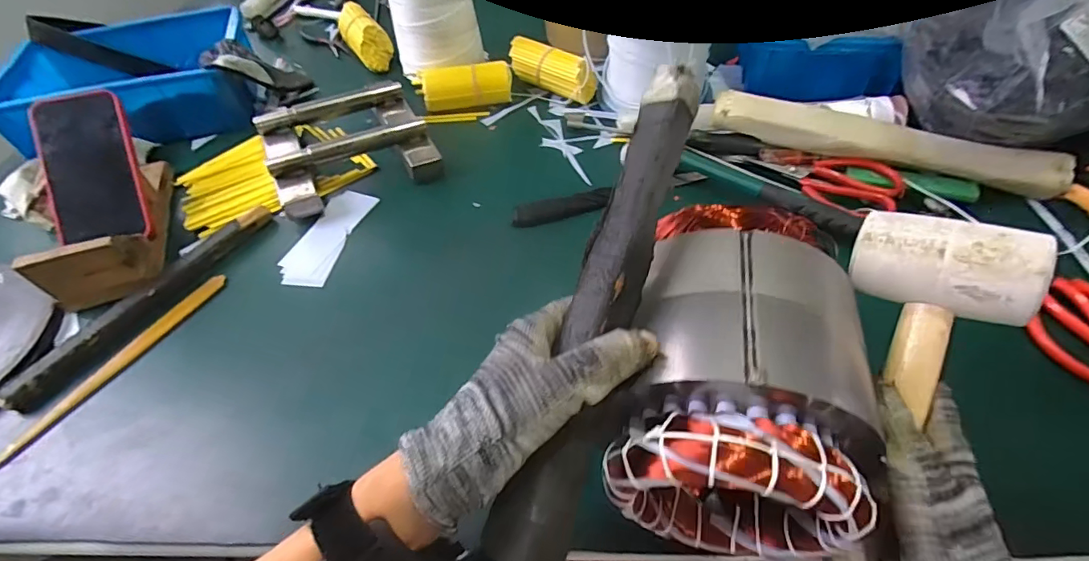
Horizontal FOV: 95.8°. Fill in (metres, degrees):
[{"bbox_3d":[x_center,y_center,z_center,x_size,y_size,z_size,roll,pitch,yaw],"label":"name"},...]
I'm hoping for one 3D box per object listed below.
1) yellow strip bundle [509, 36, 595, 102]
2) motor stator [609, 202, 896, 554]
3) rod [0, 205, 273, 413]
[{"bbox_3d":[0.008,-0.282,0.664,0.128,0.049,0.047,32,60,26],"label":"yellow strip bundle"},{"bbox_3d":[0.120,0.053,0.304,0.114,0.129,0.181,9,52,11],"label":"motor stator"},{"bbox_3d":[-0.377,0.013,0.473,0.032,0.019,0.261,23,56,21],"label":"rod"}]

